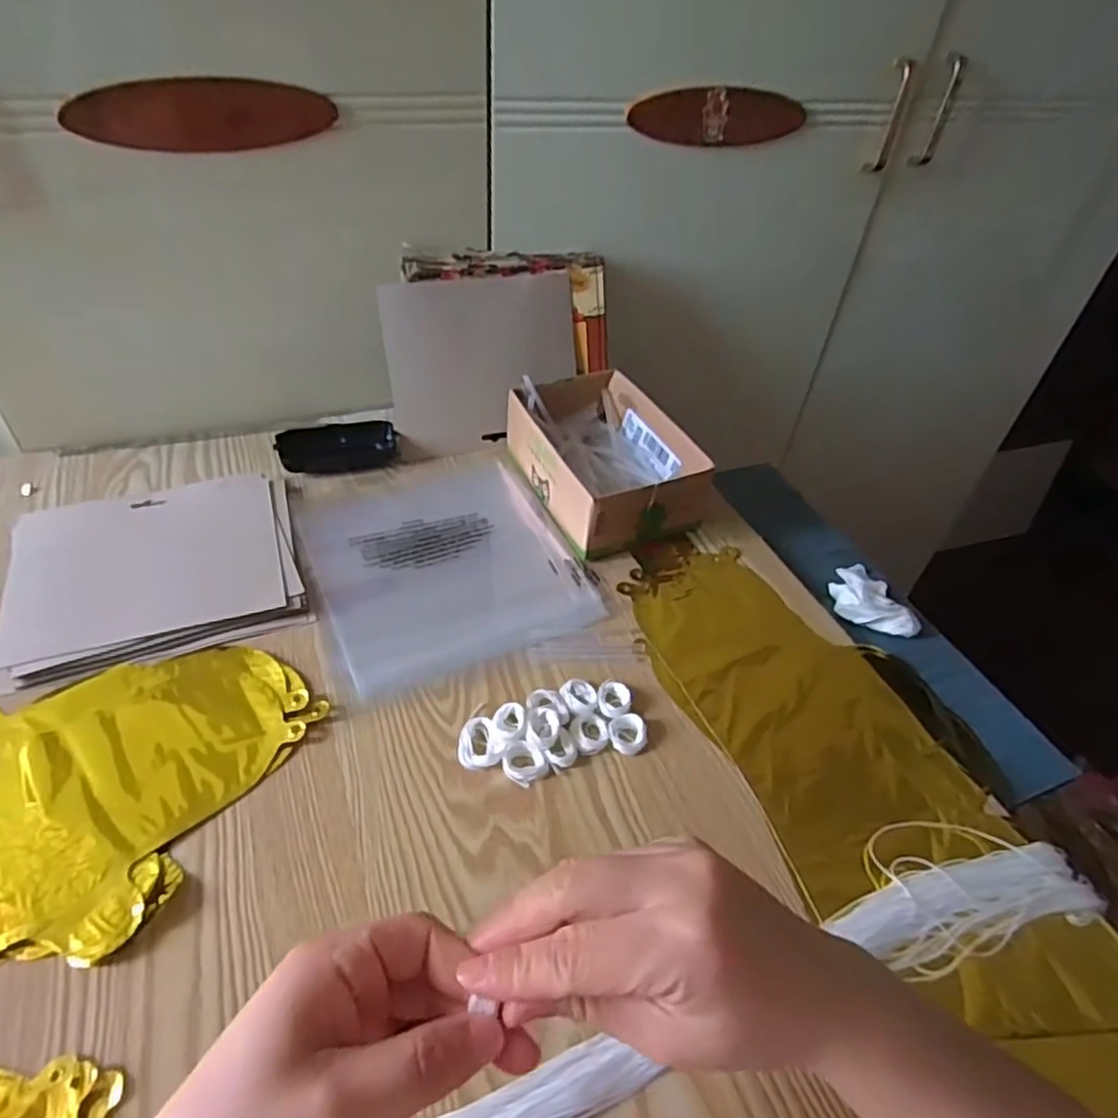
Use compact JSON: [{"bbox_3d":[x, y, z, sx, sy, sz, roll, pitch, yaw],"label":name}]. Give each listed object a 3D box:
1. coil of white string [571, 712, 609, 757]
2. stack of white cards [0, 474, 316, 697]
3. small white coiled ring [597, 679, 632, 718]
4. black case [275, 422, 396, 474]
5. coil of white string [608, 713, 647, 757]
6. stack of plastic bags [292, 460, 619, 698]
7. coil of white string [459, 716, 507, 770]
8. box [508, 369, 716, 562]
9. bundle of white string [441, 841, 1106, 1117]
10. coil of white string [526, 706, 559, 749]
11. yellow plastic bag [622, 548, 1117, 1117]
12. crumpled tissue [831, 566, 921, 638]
[{"bbox_3d":[0.021,0.119,0.470,0.026,0.006,0.029,-7,44,-14],"label":"coil of white string"},{"bbox_3d":[-0.318,0.005,0.548,0.203,0.012,0.182,-13,46,-20],"label":"stack of white cards"},{"bbox_3d":[0.039,0.100,0.489,0.024,0.008,0.031,9,43,3],"label":"small white coiled ring"},{"bbox_3d":[-0.213,-0.110,0.666,0.107,0.025,0.047,-14,46,-20],"label":"black case"},{"bbox_3d":[0.047,0.119,0.470,0.026,0.009,0.027,3,43,-3],"label":"coil of white string"},{"bbox_3d":[-0.102,-0.005,0.598,0.216,0.007,0.246,-17,48,-23],"label":"stack of plastic bags"},{"bbox_3d":[-0.052,0.122,0.459,0.030,0.009,0.037,-1,43,-8],"label":"coil of white string"},{"bbox_3d":[0.040,-0.097,0.660,0.131,0.071,0.190,-16,47,-22],"label":"box"},{"bbox_3d":[-0.066,0.265,0.301,0.808,0.018,0.046,-11,45,-18],"label":"bundle of white string"},{"bbox_3d":[-0.010,0.114,0.461,0.021,0.012,0.026,6,43,1],"label":"coil of white string"},{"bbox_3d":[0.198,0.135,0.466,0.158,0.012,0.421,-15,47,-21],"label":"yellow plastic bag"},{"bbox_3d":[0.264,0.032,0.593,0.057,0.019,0.086,-8,44,-14],"label":"crumpled tissue"}]

